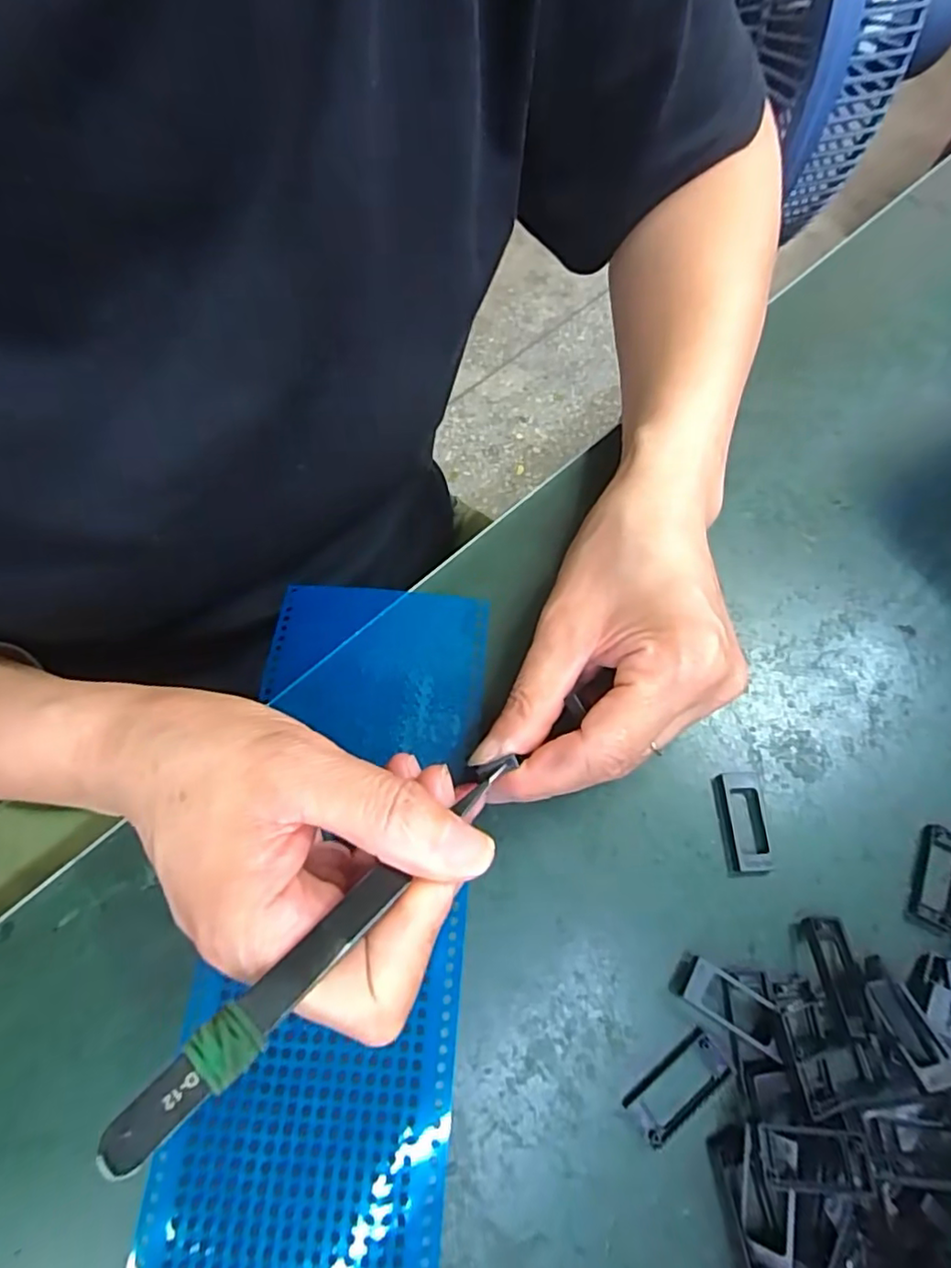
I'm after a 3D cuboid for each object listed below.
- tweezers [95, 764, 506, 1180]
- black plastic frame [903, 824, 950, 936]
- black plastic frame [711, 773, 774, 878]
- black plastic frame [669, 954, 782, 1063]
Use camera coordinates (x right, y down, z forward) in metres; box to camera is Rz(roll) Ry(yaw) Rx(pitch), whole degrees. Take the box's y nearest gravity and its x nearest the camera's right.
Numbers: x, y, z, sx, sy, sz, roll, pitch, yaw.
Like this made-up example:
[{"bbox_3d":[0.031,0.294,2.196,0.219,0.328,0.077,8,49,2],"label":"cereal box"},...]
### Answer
[{"bbox_3d":[-0.032,0.073,0.159,0.011,0.012,0.125,38,45,17],"label":"tweezers"},{"bbox_3d":[0.174,0.092,0.232,0.017,0.004,0.038,27,68,8],"label":"black plastic frame"},{"bbox_3d":[0.102,0.072,0.237,0.019,0.004,0.038,1,67,-3],"label":"black plastic frame"},{"bbox_3d":[0.085,0.124,0.209,0.036,0.010,0.015,32,69,10],"label":"black plastic frame"}]

